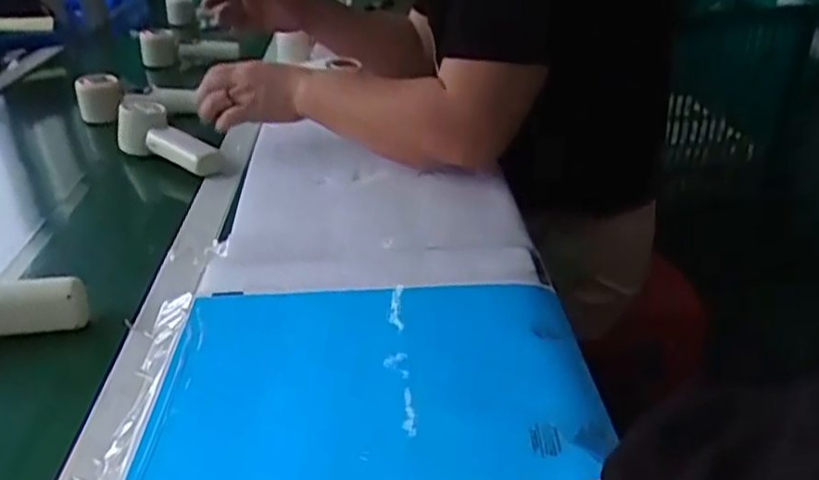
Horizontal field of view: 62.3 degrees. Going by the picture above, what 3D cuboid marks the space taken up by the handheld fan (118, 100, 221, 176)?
[{"bbox_3d":[-0.281,-0.118,0.778,0.051,0.051,0.164,-28,38,-35],"label":"handheld fan"}]

